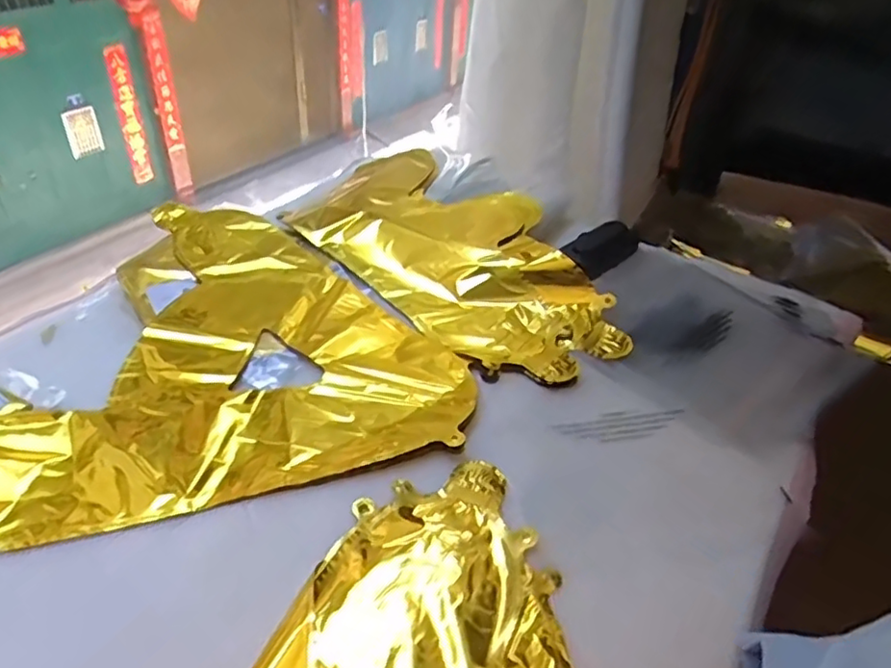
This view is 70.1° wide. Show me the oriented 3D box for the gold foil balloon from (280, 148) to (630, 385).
[{"bbox_3d":[0.009,-0.097,0.671,0.207,0.036,0.426,-27,49,-34],"label":"gold foil balloon"}]

